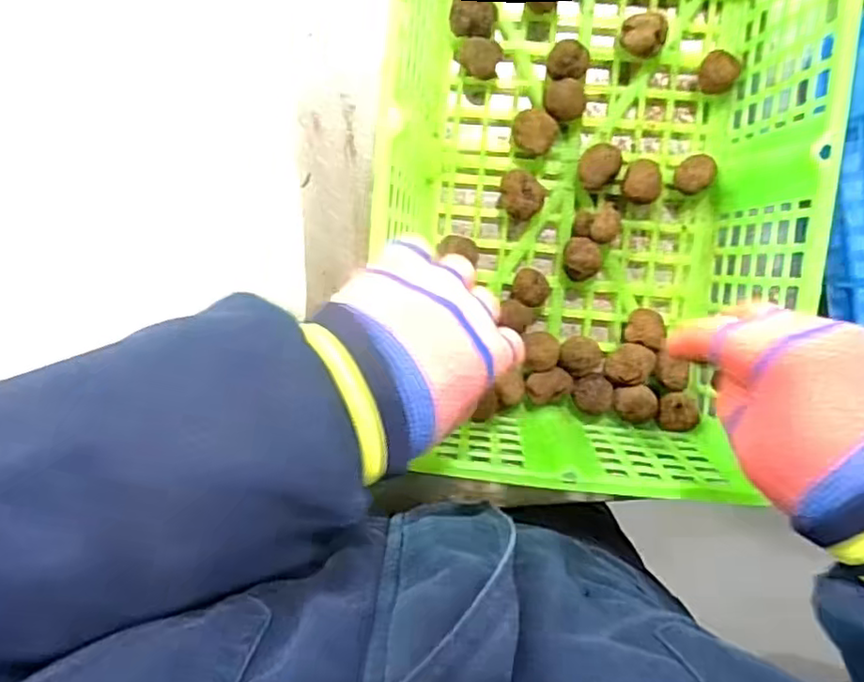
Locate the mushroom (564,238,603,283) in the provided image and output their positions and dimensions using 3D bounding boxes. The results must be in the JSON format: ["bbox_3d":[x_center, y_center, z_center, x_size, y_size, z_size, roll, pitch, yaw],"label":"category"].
[{"bbox_3d":[0.091,-0.050,0.399,0.021,0.024,0.026,-10,94,4],"label":"mushroom"}]

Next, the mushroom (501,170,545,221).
[{"bbox_3d":[0.054,-0.089,0.398,0.028,0.021,0.025,45,96,-1],"label":"mushroom"}]

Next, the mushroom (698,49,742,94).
[{"bbox_3d":[0.167,-0.157,0.380,0.021,0.022,0.022,0,95,3],"label":"mushroom"}]

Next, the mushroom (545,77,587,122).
[{"bbox_3d":[0.080,-0.145,0.391,0.024,0.018,0.022,-6,94,4],"label":"mushroom"}]

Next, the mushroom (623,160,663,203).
[{"bbox_3d":[0.127,-0.096,0.396,0.023,0.024,0.025,0,95,3],"label":"mushroom"}]

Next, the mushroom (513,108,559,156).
[{"bbox_3d":[0.062,-0.124,0.391,0.025,0.028,0.025,0,95,3],"label":"mushroom"}]

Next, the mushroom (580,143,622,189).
[{"bbox_3d":[0.100,-0.105,0.392,0.026,0.025,0.022,-40,91,6],"label":"mushroom"}]

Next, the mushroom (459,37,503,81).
[{"bbox_3d":[0.029,-0.170,0.394,0.026,0.020,0.023,5,95,3],"label":"mushroom"}]

